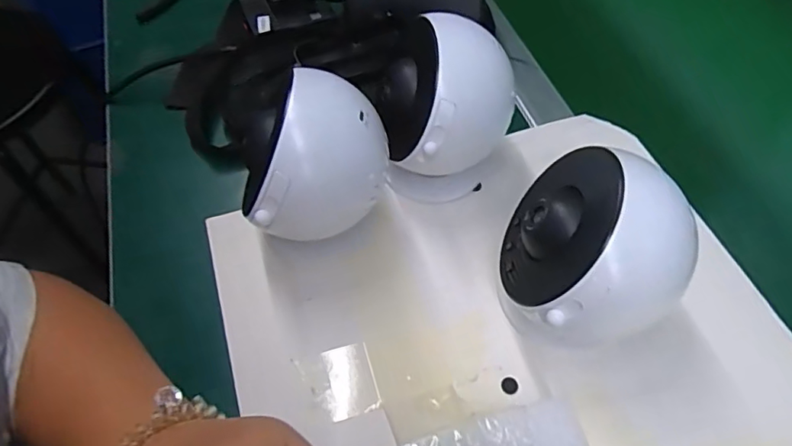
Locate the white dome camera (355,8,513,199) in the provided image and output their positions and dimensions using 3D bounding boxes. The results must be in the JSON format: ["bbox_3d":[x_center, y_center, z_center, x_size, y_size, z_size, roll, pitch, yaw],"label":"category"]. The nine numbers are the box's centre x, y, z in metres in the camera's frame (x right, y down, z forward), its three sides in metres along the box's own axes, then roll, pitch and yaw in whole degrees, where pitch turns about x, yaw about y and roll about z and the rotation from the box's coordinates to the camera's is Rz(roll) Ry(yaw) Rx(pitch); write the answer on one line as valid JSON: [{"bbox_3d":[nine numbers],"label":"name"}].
[{"bbox_3d":[0.031,-0.074,0.383,0.089,0.120,0.079,-22,58,-14],"label":"white dome camera"}]

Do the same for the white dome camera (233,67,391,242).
[{"bbox_3d":[-0.048,-0.028,0.351,0.082,0.120,0.086,4,56,3],"label":"white dome camera"}]

